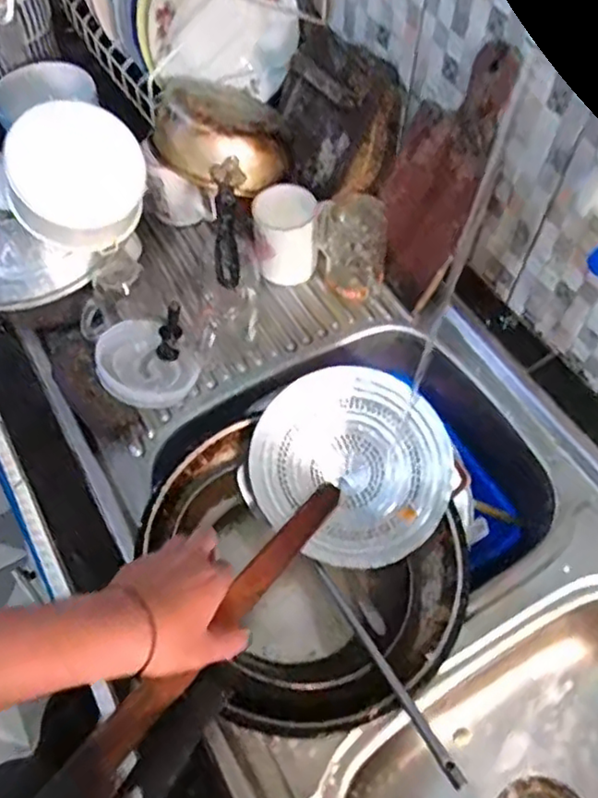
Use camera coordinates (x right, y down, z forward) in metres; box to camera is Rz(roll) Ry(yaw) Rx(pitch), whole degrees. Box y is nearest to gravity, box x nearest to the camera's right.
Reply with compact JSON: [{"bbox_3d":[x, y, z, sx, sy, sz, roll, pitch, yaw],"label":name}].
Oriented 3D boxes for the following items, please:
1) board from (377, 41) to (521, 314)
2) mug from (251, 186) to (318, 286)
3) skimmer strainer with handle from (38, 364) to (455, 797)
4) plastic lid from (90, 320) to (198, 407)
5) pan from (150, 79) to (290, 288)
[{"bbox_3d":[0.160,-0.246,0.733,0.013,0.302,0.136,-16,62,-30],"label":"board"},{"bbox_3d":[-0.017,-0.204,0.806,0.072,0.102,0.078,1,59,-1],"label":"mug"},{"bbox_3d":[-0.030,0.151,0.587,0.195,0.099,0.456,34,54,18],"label":"skimmer strainer with handle"},{"bbox_3d":[-0.177,-0.037,0.737,0.102,0.052,0.103,1,59,-1],"label":"plastic lid"},{"bbox_3d":[-0.093,-0.267,0.758,0.165,0.086,0.284,-2,59,-3],"label":"pan"}]

